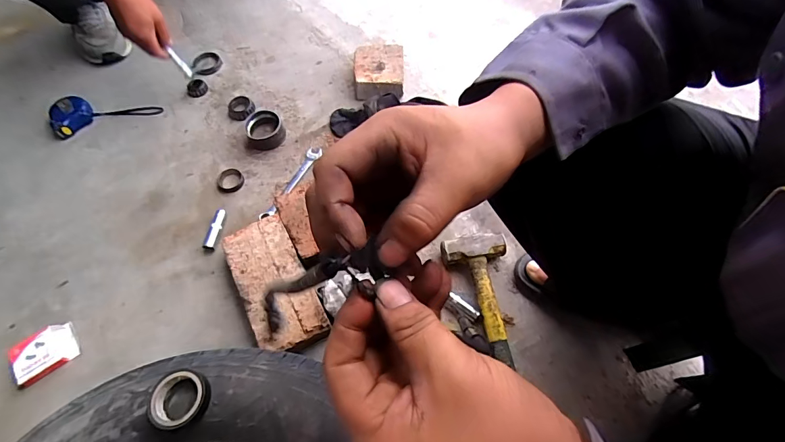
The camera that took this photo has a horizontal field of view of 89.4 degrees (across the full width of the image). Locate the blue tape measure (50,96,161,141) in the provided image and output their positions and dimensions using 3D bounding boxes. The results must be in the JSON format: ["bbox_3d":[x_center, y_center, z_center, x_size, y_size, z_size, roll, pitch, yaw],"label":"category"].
[{"bbox_3d":[-0.631,-0.249,0.870,0.224,0.037,0.082,-20,63,-9],"label":"blue tape measure"}]

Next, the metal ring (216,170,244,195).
[{"bbox_3d":[-0.323,-0.079,0.791,0.051,0.007,0.056,-1,62,1],"label":"metal ring"}]

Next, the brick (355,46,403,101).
[{"bbox_3d":[-0.030,-0.327,0.890,0.104,0.057,0.133,0,62,2],"label":"brick"}]

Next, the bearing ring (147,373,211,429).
[{"bbox_3d":[-0.227,0.189,0.421,0.057,0.021,0.057,-1,62,1],"label":"bearing ring"}]

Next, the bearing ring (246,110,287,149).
[{"bbox_3d":[-0.269,-0.193,0.838,0.075,0.033,0.081,-1,62,1],"label":"bearing ring"}]

